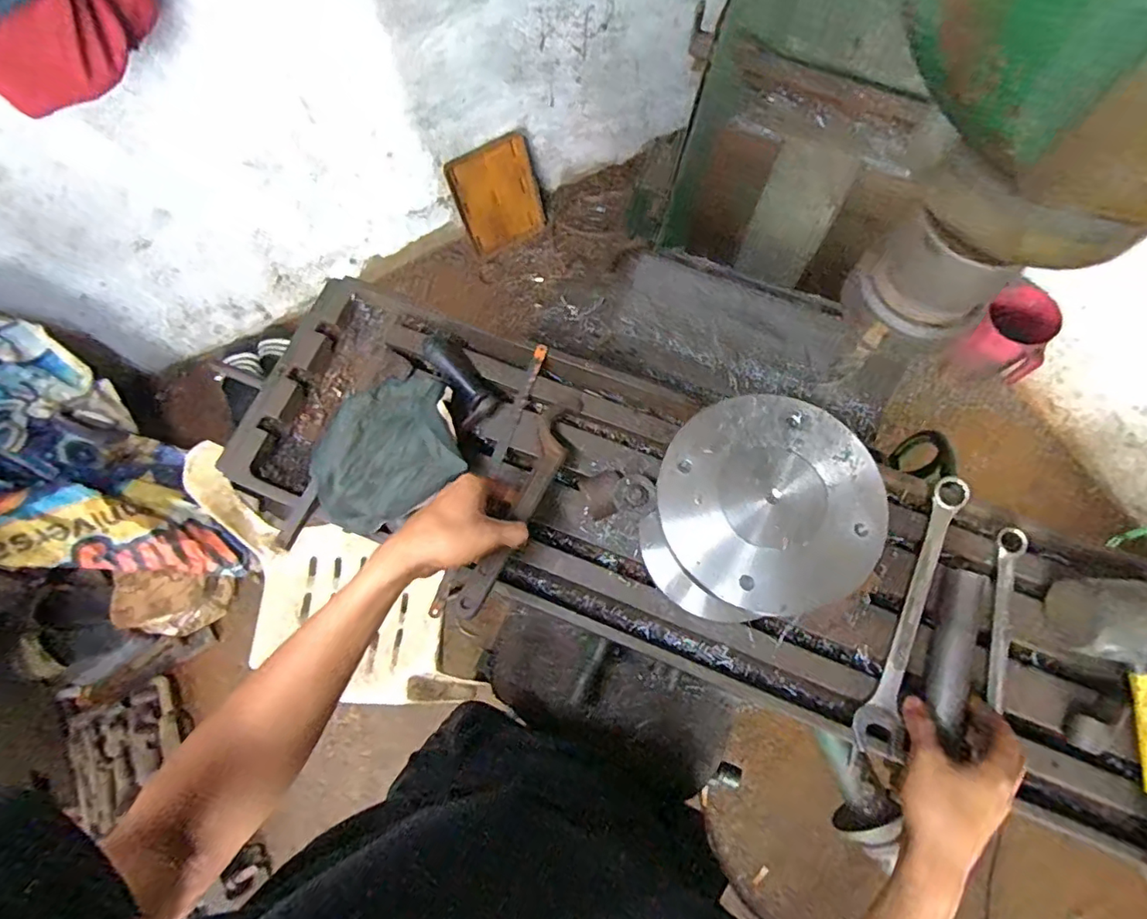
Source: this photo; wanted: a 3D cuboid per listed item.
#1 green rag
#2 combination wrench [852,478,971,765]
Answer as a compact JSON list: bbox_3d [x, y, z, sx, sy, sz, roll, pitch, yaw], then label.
[{"bbox_3d":[-0.195,-0.001,0.574,0.161,0.055,0.132,-33,75,-9],"label":"green rag"},{"bbox_3d":[0.320,0.140,0.531,0.042,0.020,0.267,23,75,8],"label":"combination wrench"}]

